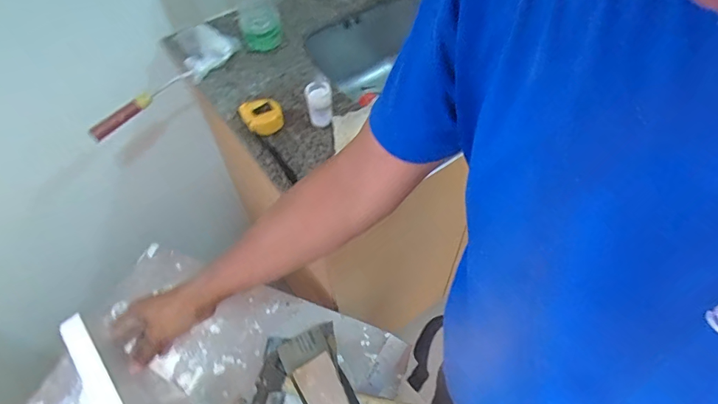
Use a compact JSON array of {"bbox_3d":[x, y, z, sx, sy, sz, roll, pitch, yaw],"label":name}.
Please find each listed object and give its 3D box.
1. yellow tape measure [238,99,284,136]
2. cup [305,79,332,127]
[{"bbox_3d":[-0.160,-0.143,0.715,0.061,0.033,0.056,-26,57,-16],"label":"yellow tape measure"},{"bbox_3d":[-0.065,-0.162,0.709,0.040,0.059,0.042,-1,54,1],"label":"cup"}]

